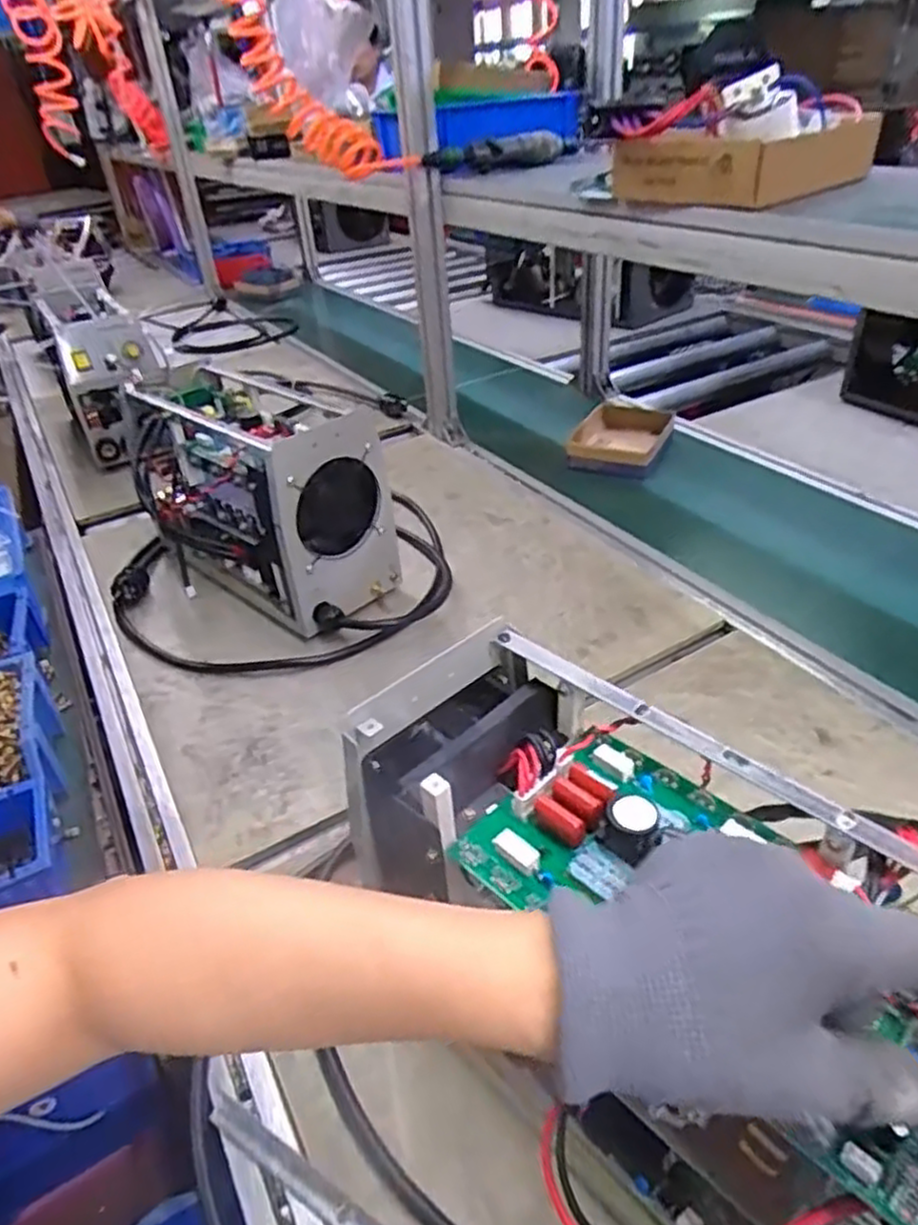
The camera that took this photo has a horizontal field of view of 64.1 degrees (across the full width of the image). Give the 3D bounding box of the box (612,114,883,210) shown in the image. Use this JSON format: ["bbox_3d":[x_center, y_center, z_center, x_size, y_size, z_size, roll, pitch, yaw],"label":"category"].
[{"bbox_3d":[0.292,-0.466,0.753,0.213,0.060,0.196,-31,43,-31],"label":"box"}]

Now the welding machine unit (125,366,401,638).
[{"bbox_3d":[-0.249,-0.147,0.912,0.347,0.231,0.147,26,46,36],"label":"welding machine unit"}]

